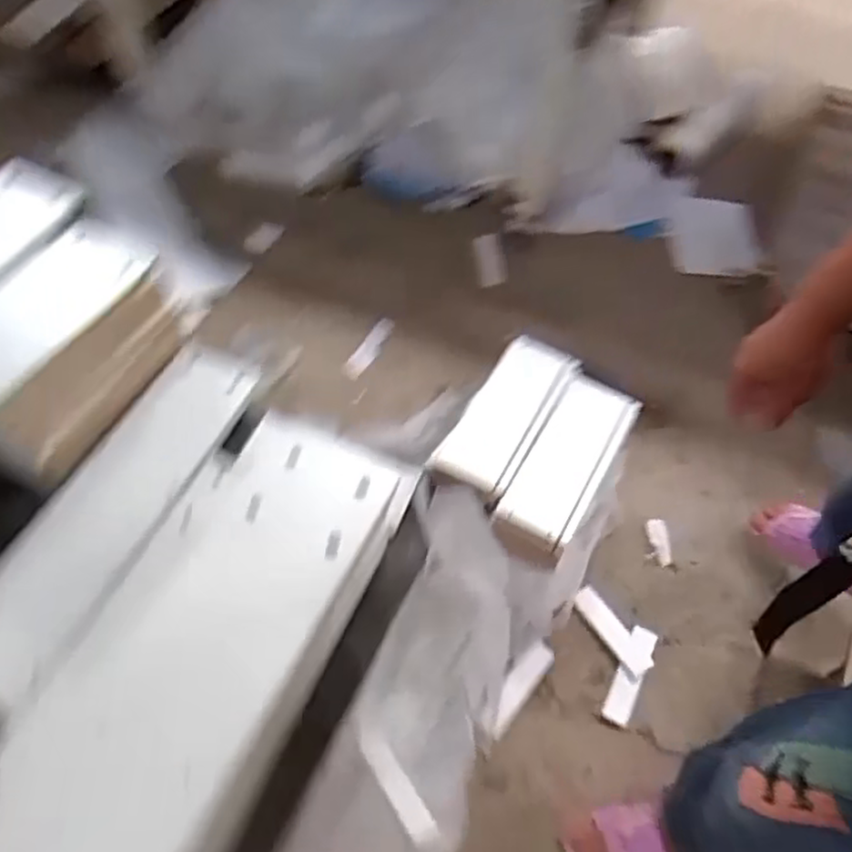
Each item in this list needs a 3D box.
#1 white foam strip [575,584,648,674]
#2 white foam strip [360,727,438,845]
[{"bbox_3d":[0.315,0.343,1.190,0.050,0.011,0.157,-27,66,-33],"label":"white foam strip"},{"bbox_3d":[-0.042,0.510,1.002,0.036,0.009,0.165,-25,68,-33],"label":"white foam strip"}]

